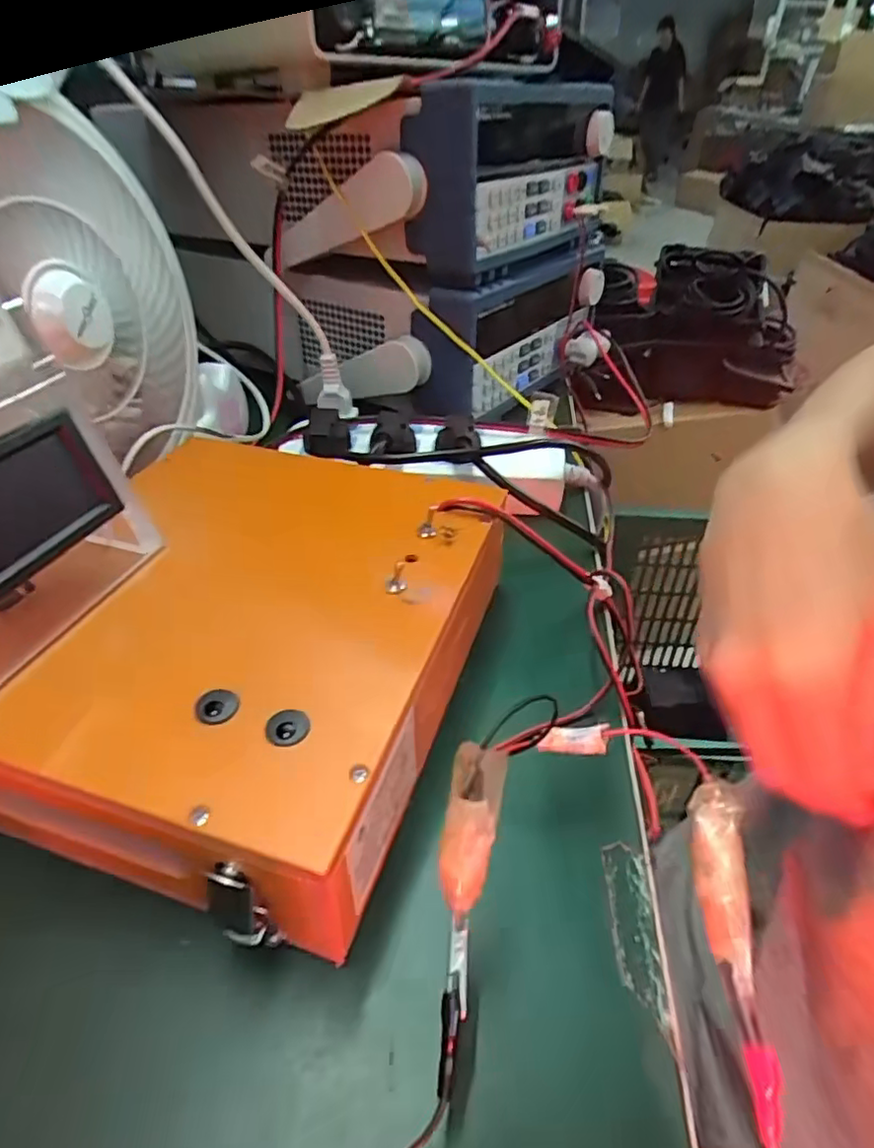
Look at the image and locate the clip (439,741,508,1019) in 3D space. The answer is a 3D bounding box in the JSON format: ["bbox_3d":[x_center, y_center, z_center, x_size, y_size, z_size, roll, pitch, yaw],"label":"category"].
[{"bbox_3d":[0.008,0.079,0.168,0.014,0.007,0.064,6,83,7],"label":"clip"}]

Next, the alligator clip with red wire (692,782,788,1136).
[{"bbox_3d":[0.080,0.090,0.174,0.013,0.009,0.063,4,56,4],"label":"alligator clip with red wire"}]

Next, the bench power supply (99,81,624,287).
[{"bbox_3d":[-0.043,-0.306,0.470,0.270,0.094,0.245,22,43,24],"label":"bench power supply"}]

